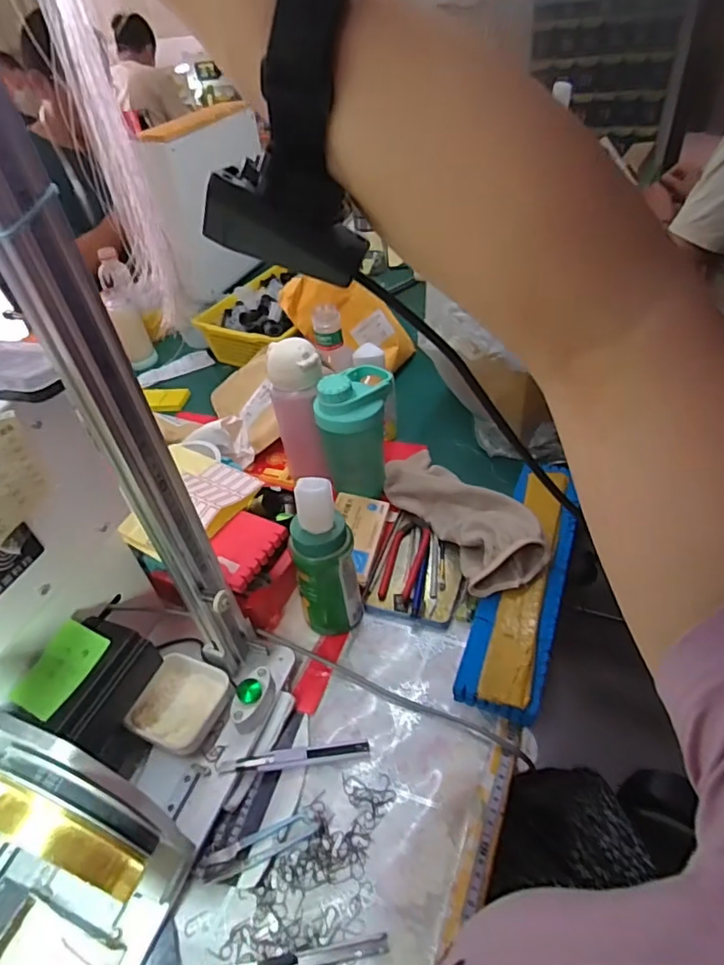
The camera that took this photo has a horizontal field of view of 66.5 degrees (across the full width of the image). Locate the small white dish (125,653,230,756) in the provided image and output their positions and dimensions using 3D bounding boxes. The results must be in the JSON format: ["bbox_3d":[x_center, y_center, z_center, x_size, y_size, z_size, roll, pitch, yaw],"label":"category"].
[{"bbox_3d":[-0.176,0.211,0.533,0.079,0.021,0.081,14,47,22],"label":"small white dish"}]

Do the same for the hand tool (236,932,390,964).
[{"bbox_3d":[-0.041,0.357,0.413,0.123,0.006,0.012,-10,43,-2],"label":"hand tool"}]

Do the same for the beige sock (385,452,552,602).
[{"bbox_3d":[0.114,0.031,0.675,0.095,0.069,0.265,-22,45,-15],"label":"beige sock"}]

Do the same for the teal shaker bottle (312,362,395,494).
[{"bbox_3d":[-0.004,-0.072,0.712,0.075,0.156,0.093,14,47,23],"label":"teal shaker bottle"}]

